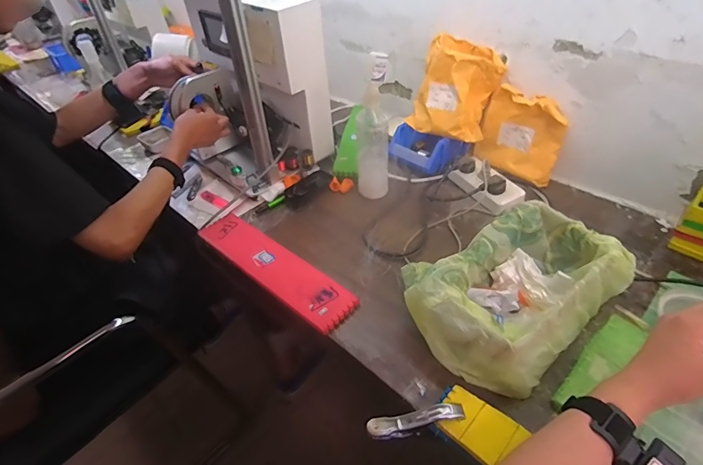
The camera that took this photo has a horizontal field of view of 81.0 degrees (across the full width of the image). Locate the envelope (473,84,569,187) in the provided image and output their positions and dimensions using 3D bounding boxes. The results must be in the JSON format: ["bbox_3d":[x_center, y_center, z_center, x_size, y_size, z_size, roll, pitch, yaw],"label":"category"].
[{"bbox_3d":[0.341,-0.199,0.834,0.164,0.158,0.025,33,44,31],"label":"envelope"}]

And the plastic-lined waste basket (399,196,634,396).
[{"bbox_3d":[0.242,0.080,0.582,0.294,0.109,0.171,-29,47,-25],"label":"plastic-lined waste basket"}]

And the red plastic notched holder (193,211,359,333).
[{"bbox_3d":[-0.138,0.056,0.718,0.338,0.015,0.084,30,52,33],"label":"red plastic notched holder"}]

